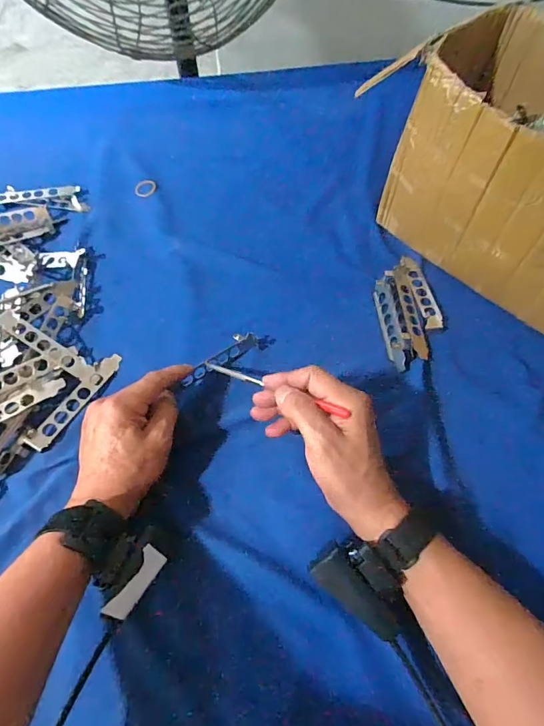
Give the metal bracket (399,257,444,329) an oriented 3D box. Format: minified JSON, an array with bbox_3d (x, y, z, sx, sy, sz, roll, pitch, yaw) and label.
[{"bbox_3d":[0.176,-0.086,0.480,0.024,0.010,0.109,-6,60,-4],"label":"metal bracket"}]

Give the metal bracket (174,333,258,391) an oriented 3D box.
[{"bbox_3d":[-0.059,-0.002,0.436,0.102,0.017,0.019,-34,66,-22],"label":"metal bracket"}]

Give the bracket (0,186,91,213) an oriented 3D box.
[{"bbox_3d":[-0.322,-0.228,0.570,0.131,0.022,0.042,-3,60,-2],"label":"bracket"}]

